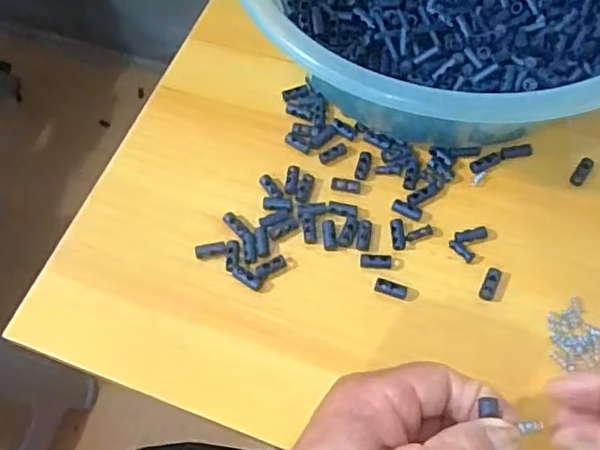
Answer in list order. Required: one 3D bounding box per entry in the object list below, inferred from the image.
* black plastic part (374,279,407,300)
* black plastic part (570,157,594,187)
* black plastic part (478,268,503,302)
[{"bbox_3d":[0.052,0.037,0.349,0.018,0.006,0.007,13,63,10],"label":"black plastic part"},{"bbox_3d":[0.175,-0.034,0.378,0.008,0.004,0.021,33,68,19],"label":"black plastic part"},{"bbox_3d":[0.108,0.033,0.347,0.009,0.007,0.020,23,65,15],"label":"black plastic part"}]

